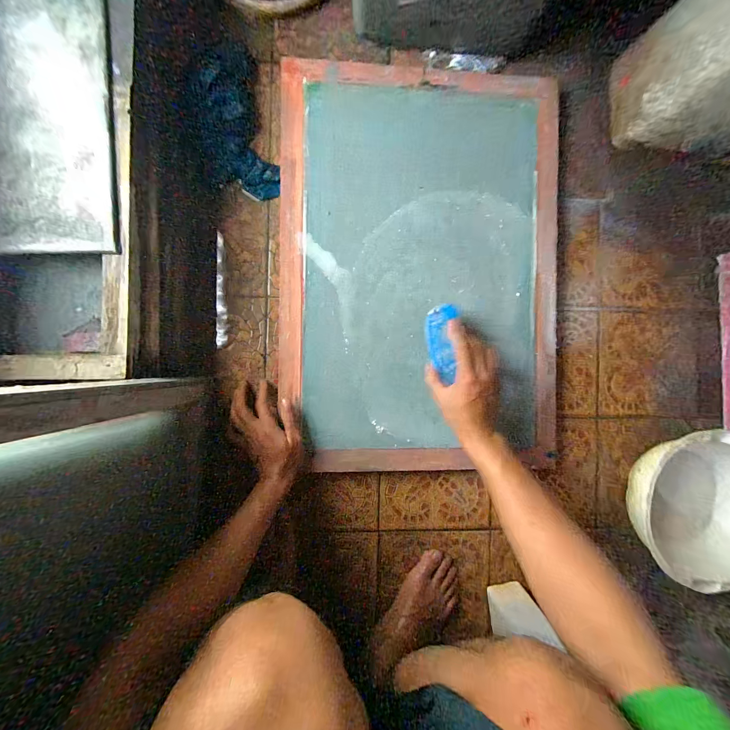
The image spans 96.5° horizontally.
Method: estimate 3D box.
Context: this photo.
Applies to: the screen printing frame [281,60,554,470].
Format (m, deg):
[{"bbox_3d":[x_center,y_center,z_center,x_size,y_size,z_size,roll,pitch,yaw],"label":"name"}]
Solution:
[{"bbox_3d":[0.096,-0.167,0.541,0.454,0.032,0.662,0,88,-8],"label":"screen printing frame"}]

